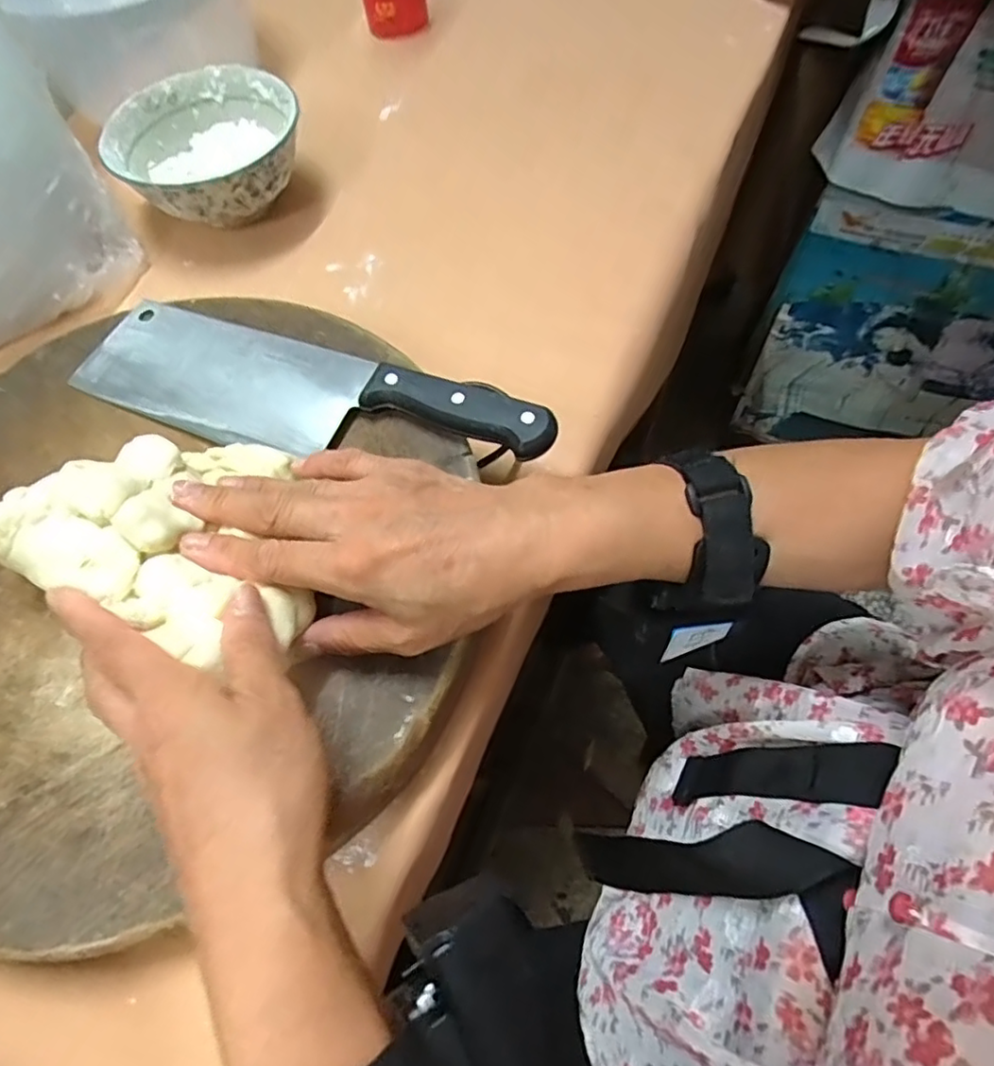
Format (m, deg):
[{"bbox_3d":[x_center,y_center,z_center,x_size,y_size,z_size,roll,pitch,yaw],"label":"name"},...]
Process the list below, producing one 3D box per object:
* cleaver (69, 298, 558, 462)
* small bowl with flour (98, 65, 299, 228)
[{"bbox_3d":[-0.116,-0.078,0.355,0.290,0.020,0.081,21,66,14],"label":"cleaver"},{"bbox_3d":[-0.221,-0.295,0.493,0.136,0.065,0.141,-2,63,3],"label":"small bowl with flour"}]

